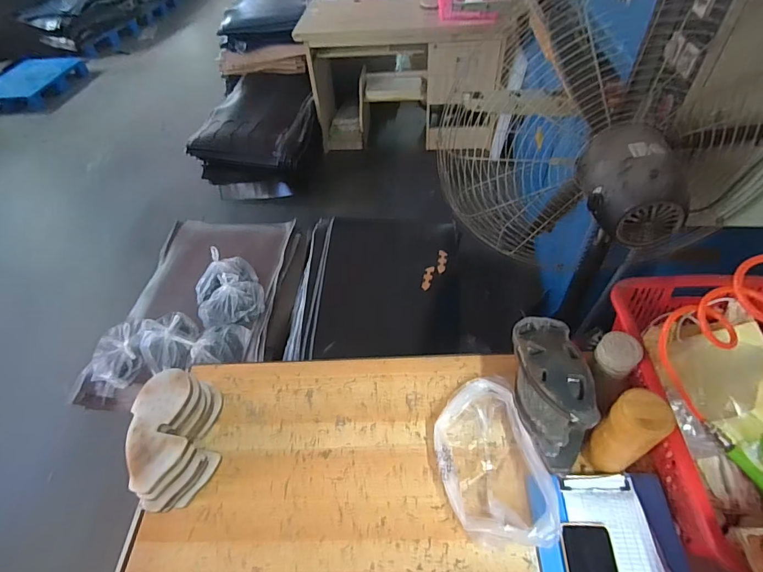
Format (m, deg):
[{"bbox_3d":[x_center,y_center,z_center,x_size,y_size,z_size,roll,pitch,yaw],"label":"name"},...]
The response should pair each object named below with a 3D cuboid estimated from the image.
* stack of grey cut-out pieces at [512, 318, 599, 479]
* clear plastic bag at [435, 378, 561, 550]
[{"bbox_3d":[0.313,0.208,0.786,0.125,0.165,0.257,-5,50,6],"label":"stack of grey cut-out pieces"},{"bbox_3d":[0.196,0.323,0.770,0.173,0.082,0.292,-13,50,-6],"label":"clear plastic bag"}]

